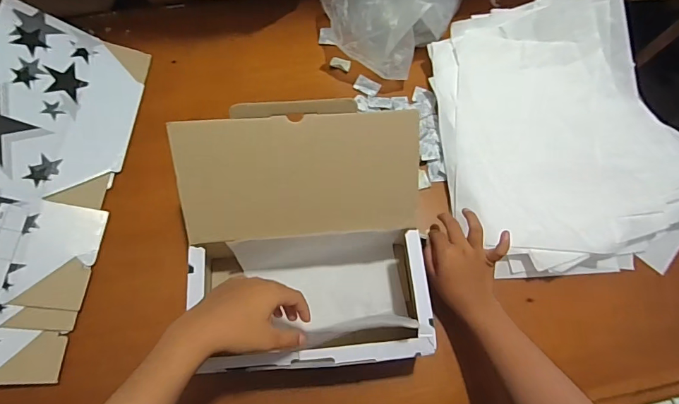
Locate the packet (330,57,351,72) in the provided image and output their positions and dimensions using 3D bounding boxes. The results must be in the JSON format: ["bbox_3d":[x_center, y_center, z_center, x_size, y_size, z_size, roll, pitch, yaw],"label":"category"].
[{"bbox_3d":[0.001,-0.238,0.688,0.035,0.008,0.019,16,70,4],"label":"packet"}]

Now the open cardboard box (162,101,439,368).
[{"bbox_3d":[-0.041,0.062,0.491,0.277,0.191,0.262,-4,70,-3],"label":"open cardboard box"}]

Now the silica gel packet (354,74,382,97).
[{"bbox_3d":[0.048,-0.199,0.679,0.044,0.005,0.030,29,72,8],"label":"silica gel packet"}]

